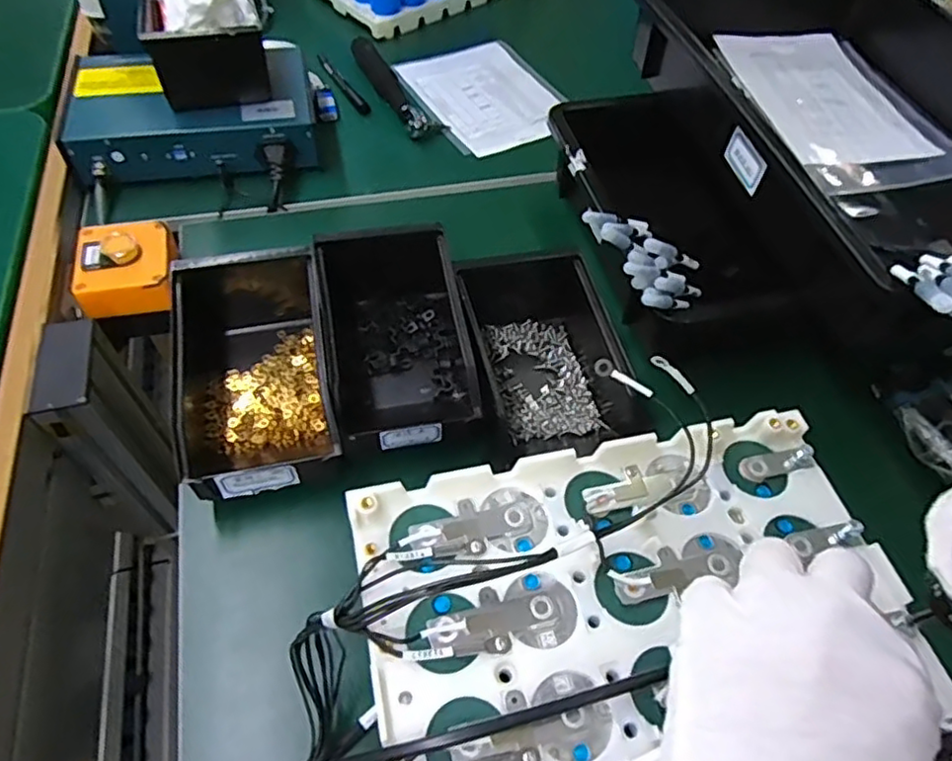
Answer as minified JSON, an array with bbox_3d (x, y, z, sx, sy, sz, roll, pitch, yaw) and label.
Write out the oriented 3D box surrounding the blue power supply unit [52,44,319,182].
[{"bbox_3d":[-0.286,-0.274,0.658,0.227,0.061,0.157,-11,56,-11],"label":"blue power supply unit"}]

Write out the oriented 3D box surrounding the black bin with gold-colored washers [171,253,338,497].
[{"bbox_3d":[-0.165,-0.017,0.477,0.107,0.069,0.205,-9,55,-10],"label":"black bin with gold-colored washers"}]

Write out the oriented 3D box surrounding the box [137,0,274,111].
[{"bbox_3d":[-0.268,-0.346,0.627,0.102,0.085,0.142,-14,56,-13],"label":"box"}]

